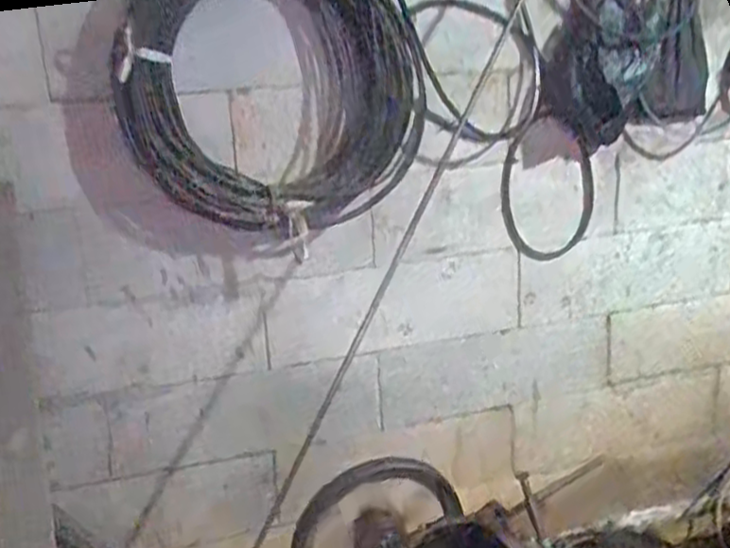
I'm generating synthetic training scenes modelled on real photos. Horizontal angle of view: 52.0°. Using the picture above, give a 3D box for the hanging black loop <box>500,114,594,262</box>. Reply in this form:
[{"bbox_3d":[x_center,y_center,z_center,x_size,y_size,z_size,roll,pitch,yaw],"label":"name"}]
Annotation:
[{"bbox_3d":[0.419,-0.188,1.710,0.238,0.334,0.042,-7,19,-14],"label":"hanging black loop"}]

